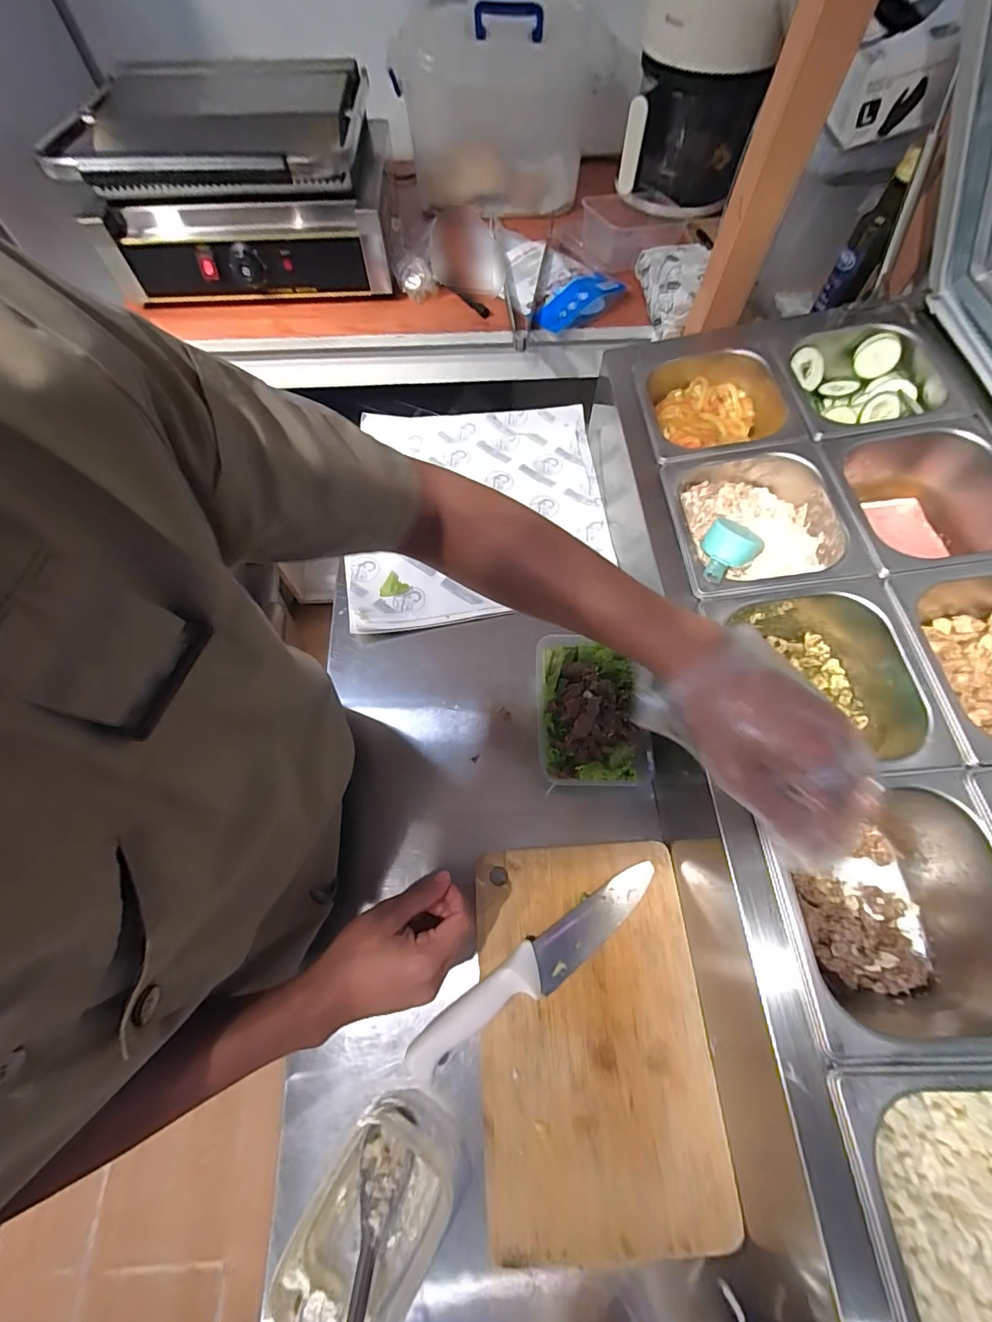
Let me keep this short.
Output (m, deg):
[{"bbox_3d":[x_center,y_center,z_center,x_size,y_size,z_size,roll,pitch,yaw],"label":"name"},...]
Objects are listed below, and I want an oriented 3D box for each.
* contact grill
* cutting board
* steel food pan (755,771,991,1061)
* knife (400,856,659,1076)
[{"bbox_3d":[-0.391,-0.752,0.750,0.424,0.182,0.375,-4,65,-1],"label":"contact grill"},{"bbox_3d":[0.087,0.328,0.428,0.197,0.012,0.292,-3,65,-1],"label":"cutting board"},{"bbox_3d":[0.296,0.186,0.368,0.172,0.103,0.173,-3,65,-1],"label":"steel food pan"},{"bbox_3d":[0.043,0.277,0.435,0.265,0.032,0.042,-29,68,-12],"label":"knife"}]

